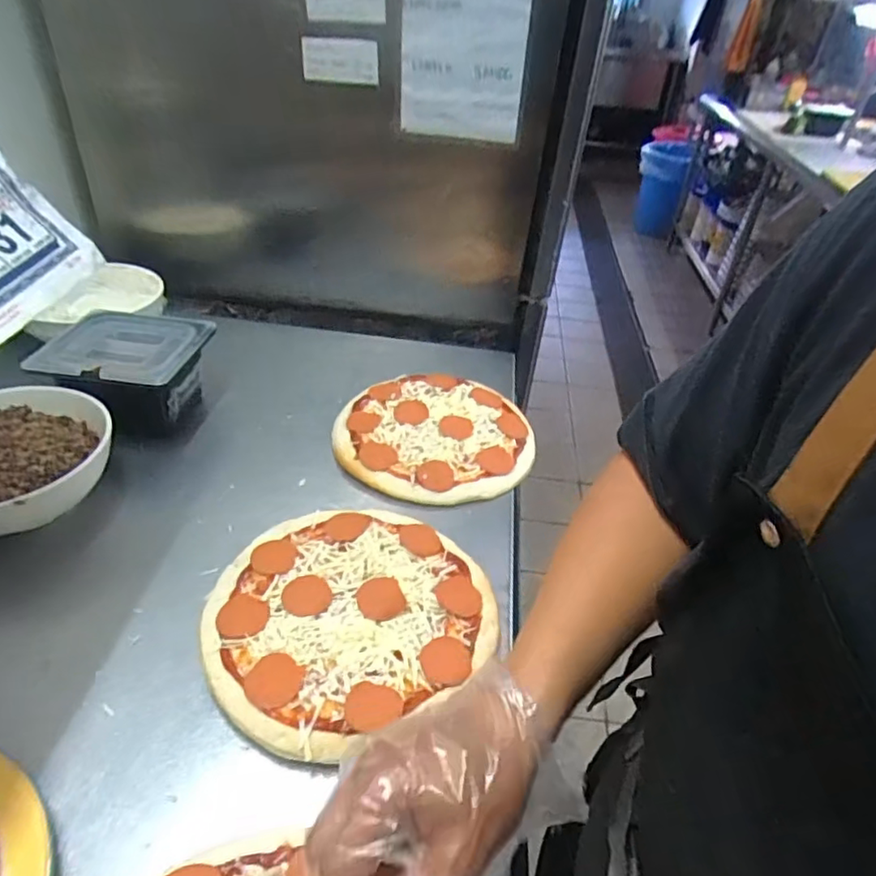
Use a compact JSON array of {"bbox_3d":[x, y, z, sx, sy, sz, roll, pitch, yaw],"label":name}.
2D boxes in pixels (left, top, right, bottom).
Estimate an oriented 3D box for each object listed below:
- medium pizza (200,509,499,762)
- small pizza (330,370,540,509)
[{"bbox_3d":[-0.080,0.151,0.550,0.254,0.026,0.228,-21,44,-28],"label":"medium pizza"},{"bbox_3d":[-0.004,-0.008,0.762,0.243,0.022,0.220,-4,39,-9],"label":"small pizza"}]

